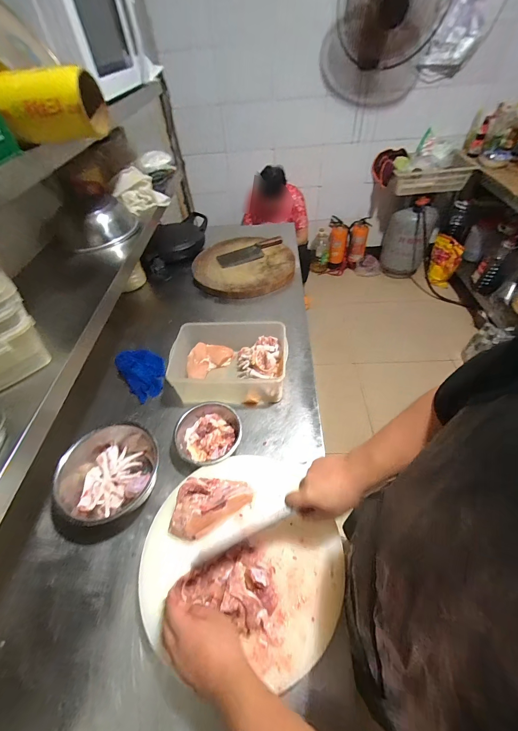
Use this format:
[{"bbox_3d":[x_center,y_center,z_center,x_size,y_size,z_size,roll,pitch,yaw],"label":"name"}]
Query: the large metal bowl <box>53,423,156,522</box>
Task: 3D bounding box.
[{"bbox_3d":[-0.351,0.238,0.679,0.226,0.088,0.212,10,51,13],"label":"large metal bowl"}]

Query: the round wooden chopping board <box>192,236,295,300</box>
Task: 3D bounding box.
[{"bbox_3d":[-0.052,-0.429,1.233,0.390,0.039,0.419,-3,50,3],"label":"round wooden chopping board"}]

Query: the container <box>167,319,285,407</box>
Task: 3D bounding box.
[{"bbox_3d":[-0.085,-0.010,0.847,0.303,0.113,0.208,0,50,5],"label":"container"}]

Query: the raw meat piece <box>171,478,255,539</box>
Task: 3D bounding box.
[{"bbox_3d":[-0.100,0.262,0.576,0.163,0.056,0.087,-29,53,-18],"label":"raw meat piece"}]

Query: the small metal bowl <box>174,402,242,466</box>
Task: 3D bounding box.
[{"bbox_3d":[-0.122,0.169,0.734,0.159,0.049,0.156,-3,50,3],"label":"small metal bowl"}]

